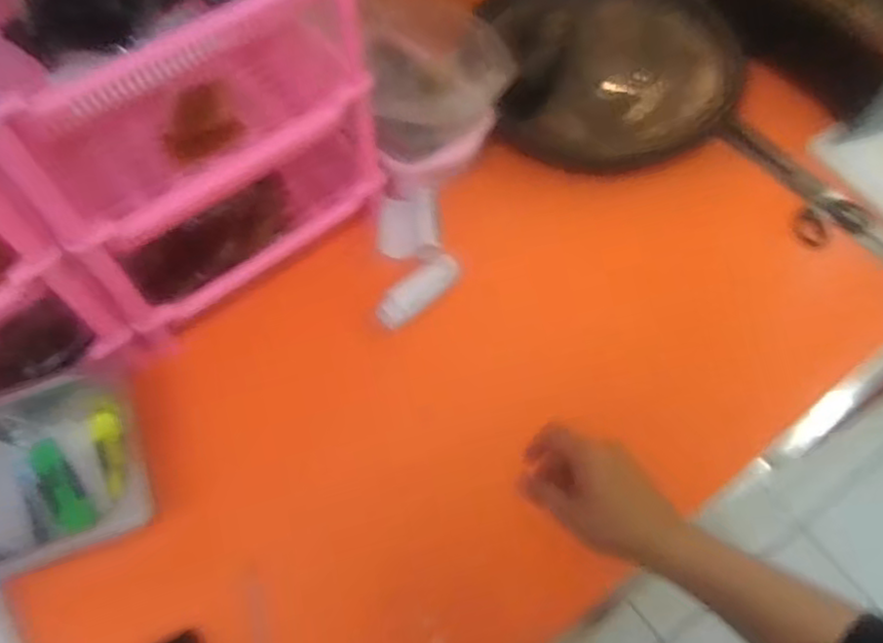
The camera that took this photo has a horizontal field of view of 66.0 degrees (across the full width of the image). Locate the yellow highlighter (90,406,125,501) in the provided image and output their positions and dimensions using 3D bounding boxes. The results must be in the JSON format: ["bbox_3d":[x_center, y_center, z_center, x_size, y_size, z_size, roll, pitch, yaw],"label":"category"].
[{"bbox_3d":[-0.304,0.121,0.623,0.019,0.017,0.080,-13,83,-6],"label":"yellow highlighter"}]

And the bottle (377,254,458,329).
[{"bbox_3d":[-0.024,-0.031,0.720,0.097,0.029,0.031,-35,65,-17],"label":"bottle"}]

